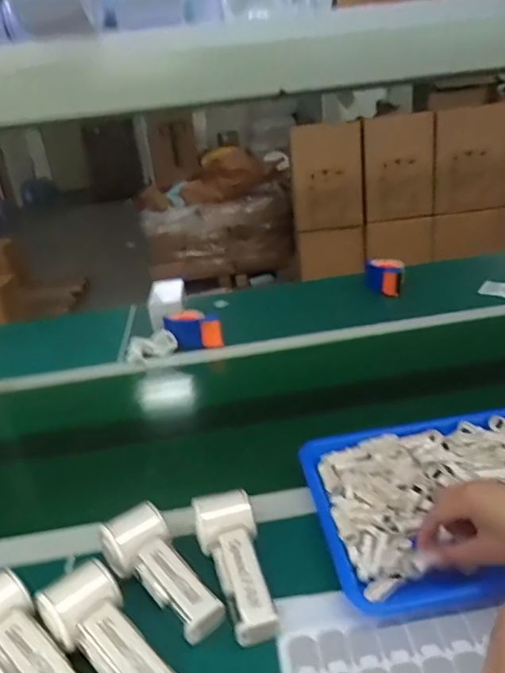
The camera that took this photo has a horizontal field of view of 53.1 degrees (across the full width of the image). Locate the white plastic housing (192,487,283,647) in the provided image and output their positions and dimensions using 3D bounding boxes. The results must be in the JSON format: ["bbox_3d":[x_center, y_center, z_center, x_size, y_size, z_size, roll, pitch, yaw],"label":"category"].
[{"bbox_3d":[-0.015,0.220,0.497,0.061,0.032,0.148,-13,38,-14],"label":"white plastic housing"}]

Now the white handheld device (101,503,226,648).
[{"bbox_3d":[-0.090,0.229,0.493,0.062,0.054,0.144,-21,28,-30],"label":"white handheld device"}]

